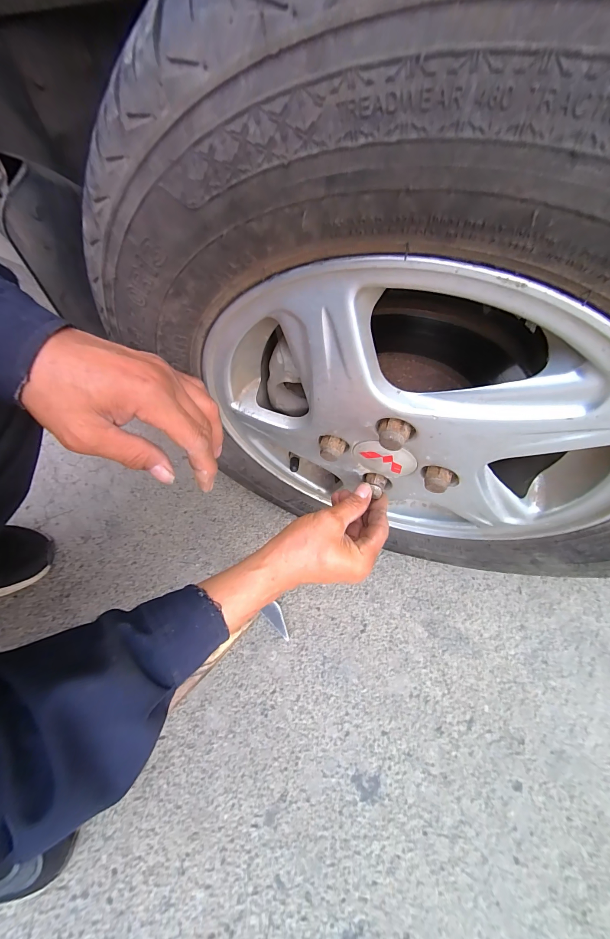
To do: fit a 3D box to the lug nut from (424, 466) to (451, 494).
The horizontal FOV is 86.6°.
[{"bbox_3d":[0.115,0.010,0.281,0.021,0.015,0.017,19,69,5],"label":"lug nut"}]

